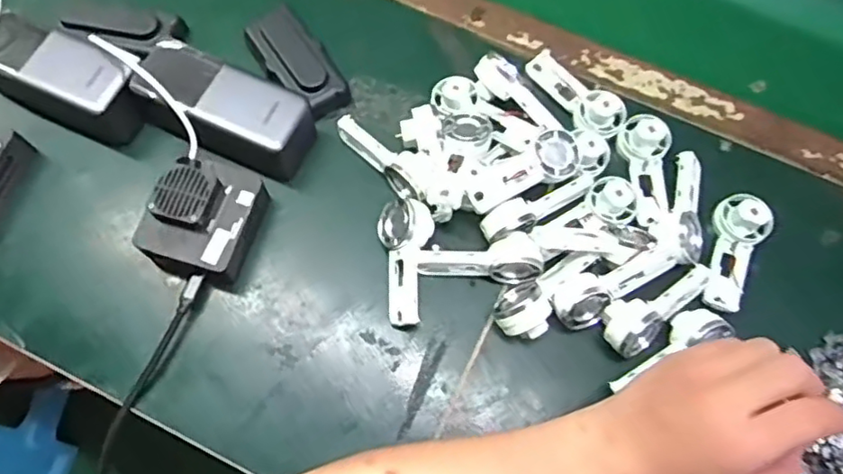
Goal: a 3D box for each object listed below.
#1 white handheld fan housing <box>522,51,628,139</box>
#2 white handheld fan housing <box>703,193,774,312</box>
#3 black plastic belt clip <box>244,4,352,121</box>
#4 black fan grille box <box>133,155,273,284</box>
[{"bbox_3d":[0.128,-0.121,0.514,0.031,0.033,0.095,-38,75,-15],"label":"white handheld fan housing"},{"bbox_3d":[0.239,0.010,0.466,0.036,0.022,0.091,19,69,5],"label":"white handheld fan housing"},{"bbox_3d":[-0.104,-0.147,0.519,0.048,0.031,0.097,-34,74,-14],"label":"black plastic belt clip"},{"bbox_3d":[-0.160,-0.013,0.455,0.072,0.046,0.084,19,69,5],"label":"black fan grille box"}]

